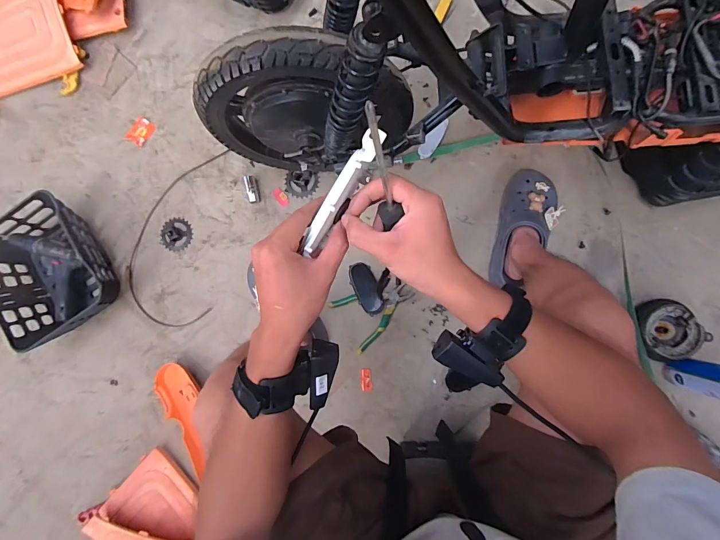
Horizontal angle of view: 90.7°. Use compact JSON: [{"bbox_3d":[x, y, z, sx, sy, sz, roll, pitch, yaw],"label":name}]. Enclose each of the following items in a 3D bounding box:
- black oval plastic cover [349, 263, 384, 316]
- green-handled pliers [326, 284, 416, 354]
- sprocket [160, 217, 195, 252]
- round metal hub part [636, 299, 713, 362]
[{"bbox_3d":[0.014,0.043,0.829,0.054,0.012,0.123,-23,85,5],"label":"black oval plastic cover"},{"bbox_3d":[0.036,0.089,0.828,0.176,0.014,0.134,-34,84,4],"label":"green-handled pliers"},{"bbox_3d":[-0.472,-0.092,0.916,0.085,0.006,0.084,0,87,6],"label":"sprocket"},{"bbox_3d":[0.631,0.117,0.737,0.119,0.062,0.121,0,87,6],"label":"round metal hub part"}]

